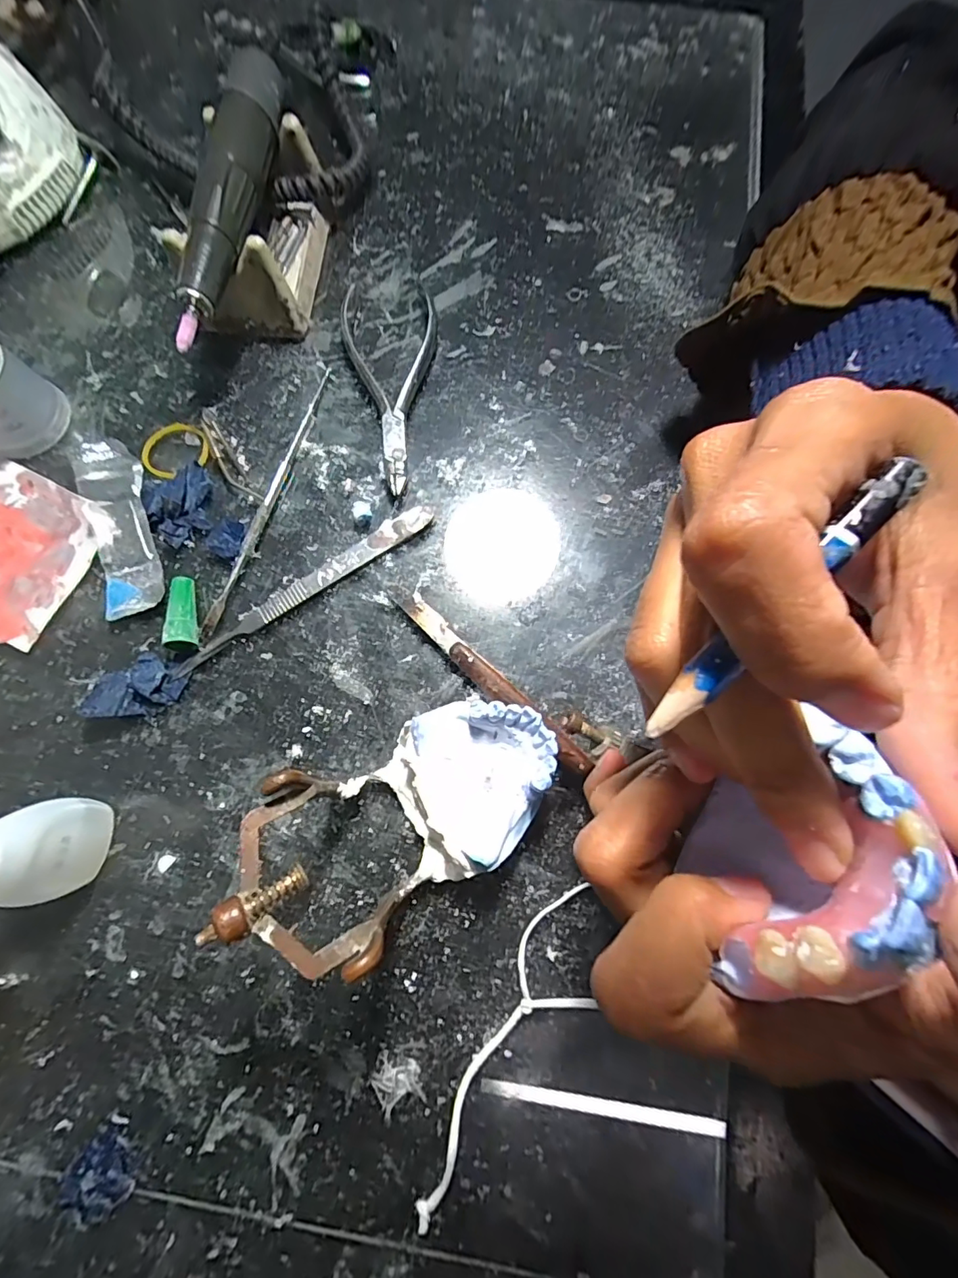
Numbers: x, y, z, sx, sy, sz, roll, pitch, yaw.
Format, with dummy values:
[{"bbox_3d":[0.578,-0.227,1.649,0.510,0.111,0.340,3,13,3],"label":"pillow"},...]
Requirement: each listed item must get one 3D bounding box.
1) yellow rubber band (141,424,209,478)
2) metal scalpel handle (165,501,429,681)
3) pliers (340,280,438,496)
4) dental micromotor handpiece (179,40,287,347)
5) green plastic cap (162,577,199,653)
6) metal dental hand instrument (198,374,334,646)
[{"bbox_3d":[-0.153,-0.095,0.249,0.032,0.004,0.029,-27,77,-7],"label":"yellow rubber band"},{"bbox_3d":[-0.080,-0.025,0.231,0.132,0.005,0.012,-33,78,-9],"label":"metal scalpel handle"},{"bbox_3d":[-0.040,-0.133,0.256,0.049,0.012,0.124,-12,76,-4],"label":"pliers"},{"bbox_3d":[-0.118,-0.209,0.234,0.025,0.023,0.162,4,75,1],"label":"dental micromotor handpiece"},{"bbox_3d":[-0.131,-0.011,0.223,0.011,0.013,0.034,-9,76,-3],"label":"green plastic cap"},{"bbox_3d":[-0.102,-0.069,0.243,0.007,0.006,0.150,15,76,4],"label":"metal dental hand instrument"}]

